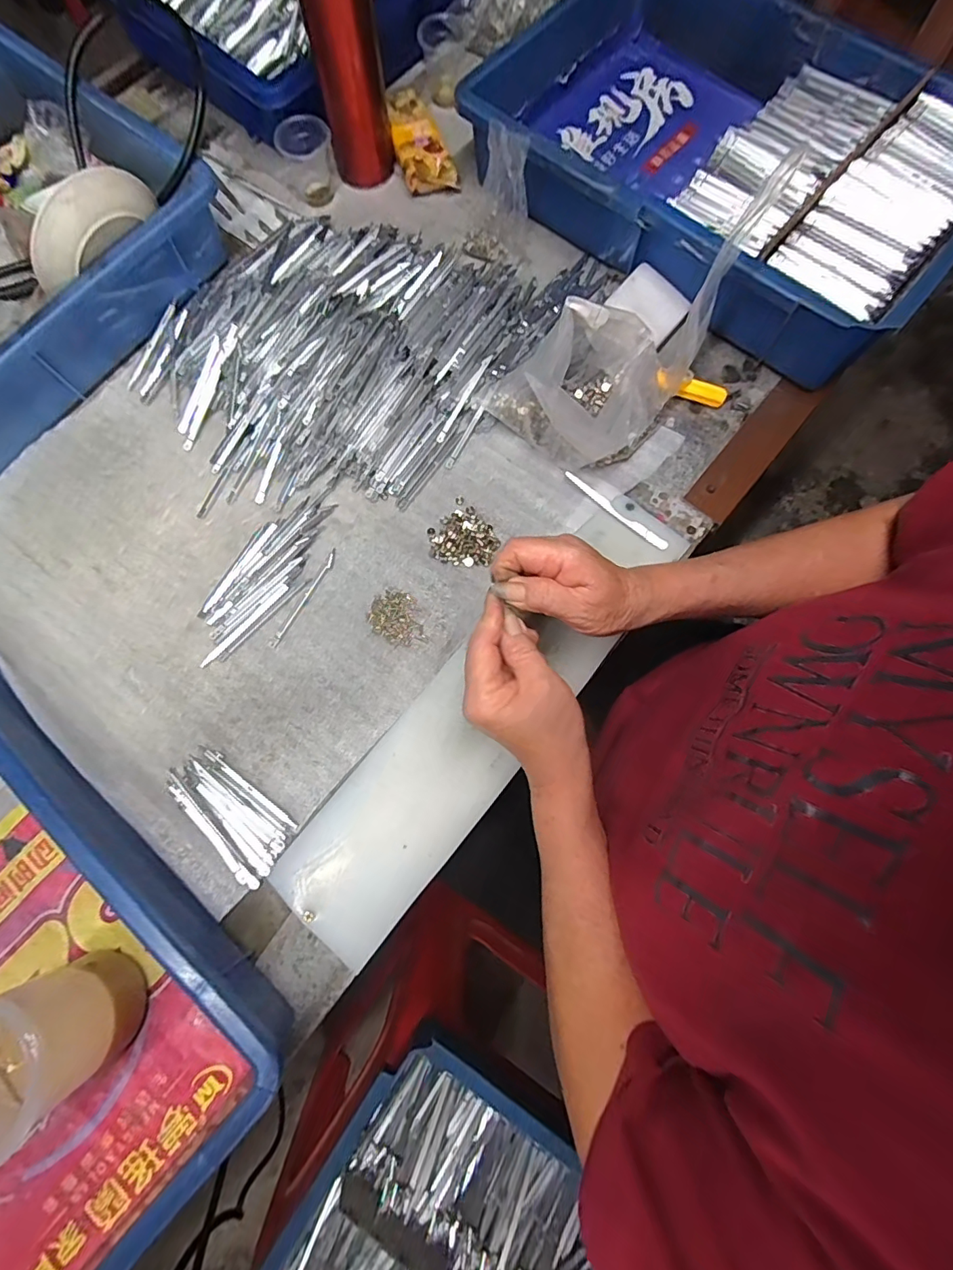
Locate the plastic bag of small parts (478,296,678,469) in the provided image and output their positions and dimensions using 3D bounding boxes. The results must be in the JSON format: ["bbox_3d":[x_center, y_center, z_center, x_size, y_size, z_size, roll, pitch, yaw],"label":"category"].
[{"bbox_3d":[0.090,-0.214,0.411,0.127,0.085,0.118,39,79,8],"label":"plastic bag of small parts"}]

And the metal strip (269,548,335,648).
[{"bbox_3d":[-0.143,-0.031,0.413,0.007,0.004,0.094,29,77,6],"label":"metal strip"}]

